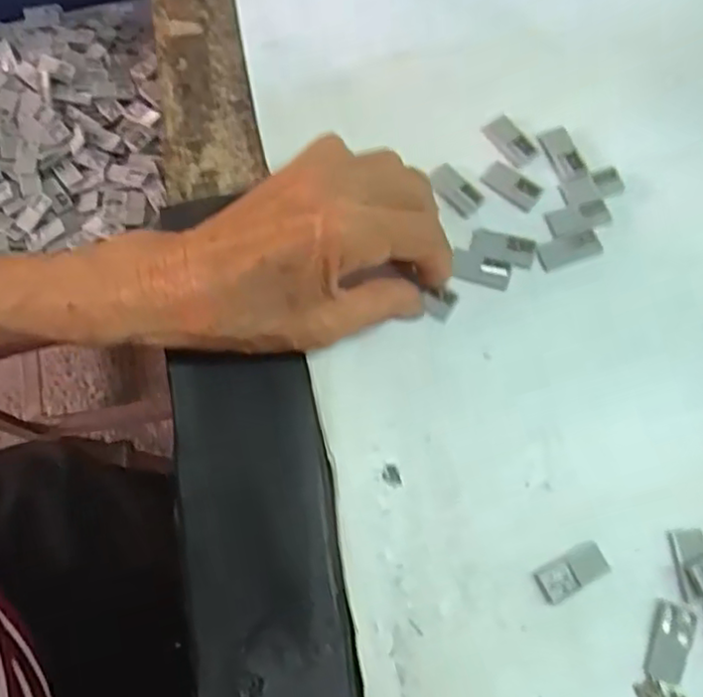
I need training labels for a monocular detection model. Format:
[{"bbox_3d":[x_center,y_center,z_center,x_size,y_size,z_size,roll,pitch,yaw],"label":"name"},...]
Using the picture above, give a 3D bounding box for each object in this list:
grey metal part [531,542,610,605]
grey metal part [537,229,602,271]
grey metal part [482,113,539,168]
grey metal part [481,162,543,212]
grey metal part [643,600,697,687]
[{"bbox_3d":[0.087,0.087,0.256,0.029,0.004,0.013,-26,74,-9],"label":"grey metal part"},{"bbox_3d":[0.100,-0.045,0.298,0.030,0.004,0.013,-20,74,-7],"label":"grey metal part"},{"bbox_3d":[0.076,-0.100,0.315,0.014,0.004,0.028,-36,76,-12],"label":"grey metal part"},{"bbox_3d":[0.076,-0.077,0.309,0.028,0.004,0.014,39,75,11],"label":"grey metal part"},{"bbox_3d":[0.122,0.112,0.249,0.015,0.004,0.029,22,73,6],"label":"grey metal part"}]

